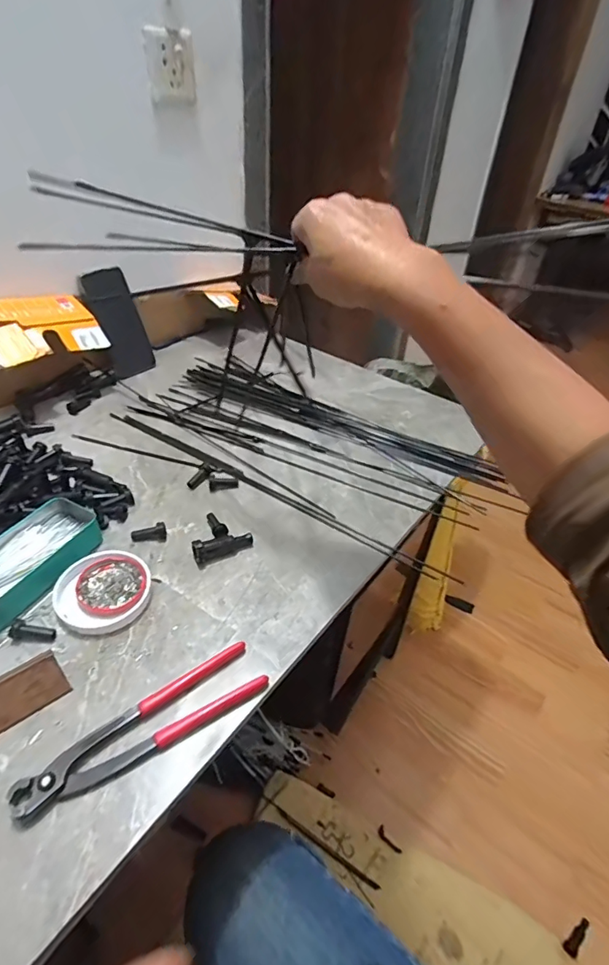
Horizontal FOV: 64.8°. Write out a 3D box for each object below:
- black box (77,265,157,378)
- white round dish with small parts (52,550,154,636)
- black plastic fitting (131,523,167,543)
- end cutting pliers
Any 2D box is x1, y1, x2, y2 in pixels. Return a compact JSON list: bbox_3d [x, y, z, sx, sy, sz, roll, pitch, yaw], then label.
[{"bbox_3d":[-0.307,-0.262,0.797,0.036,0.168,0.078,3,34,33],"label":"black box"},{"bbox_3d":[-0.196,0.106,0.473,0.081,0.020,0.086,3,40,-3],"label":"white round dish with small parts"},{"bbox_3d":[-0.174,0.058,0.538,0.037,0.012,0.019,-8,42,-15],"label":"black plastic fitting"},{"bbox_3d":[-0.124,0.193,0.383,0.193,0.016,0.045,-22,47,-29],"label":"end cutting pliers"}]

